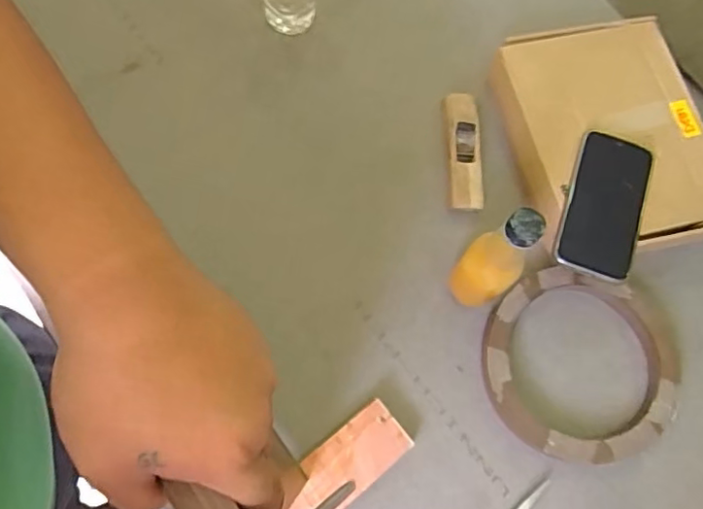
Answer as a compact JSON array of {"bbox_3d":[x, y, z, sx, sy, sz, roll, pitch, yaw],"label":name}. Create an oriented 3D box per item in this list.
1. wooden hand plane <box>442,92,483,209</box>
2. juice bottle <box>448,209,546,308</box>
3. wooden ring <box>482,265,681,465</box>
[{"bbox_3d":[0.129,-0.123,0.683,0.039,0.020,0.141,-1,73,-5],"label":"wooden hand plane"},{"bbox_3d":[0.133,0.007,0.559,0.049,0.181,0.060,-36,79,-14],"label":"juice bottle"},{"bbox_3d":[0.243,0.118,0.624,0.206,0.033,0.189,1,73,-4],"label":"wooden ring"}]

